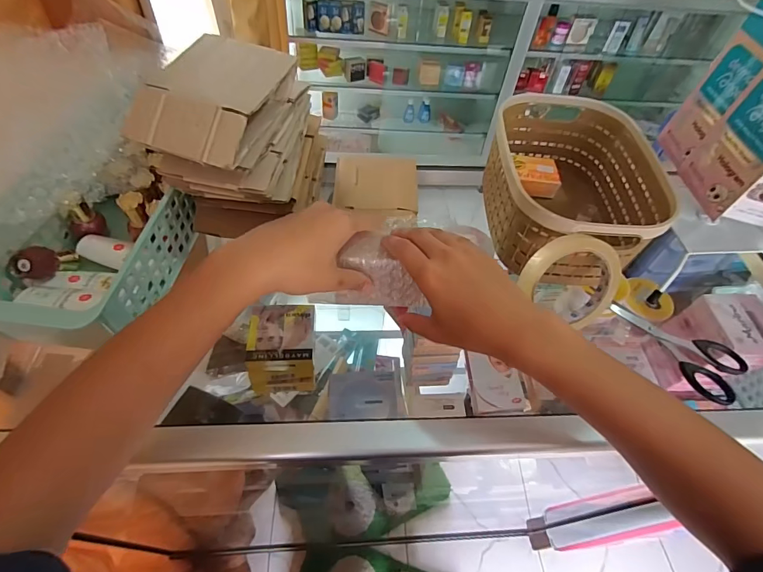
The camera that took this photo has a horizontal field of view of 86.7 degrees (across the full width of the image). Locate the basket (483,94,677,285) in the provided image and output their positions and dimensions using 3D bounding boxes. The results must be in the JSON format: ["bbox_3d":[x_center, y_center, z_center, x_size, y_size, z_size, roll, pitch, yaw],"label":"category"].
[{"bbox_3d":[0.202,-0.103,0.458,0.160,0.118,0.237,8,54,0],"label":"basket"}]

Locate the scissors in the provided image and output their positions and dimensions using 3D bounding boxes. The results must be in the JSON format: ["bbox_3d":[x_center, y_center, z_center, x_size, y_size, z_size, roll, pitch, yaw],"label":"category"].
[{"bbox_3d":[0.290,0.057,0.403,0.066,0.020,0.124,-36,65,-27],"label":"scissors"}]

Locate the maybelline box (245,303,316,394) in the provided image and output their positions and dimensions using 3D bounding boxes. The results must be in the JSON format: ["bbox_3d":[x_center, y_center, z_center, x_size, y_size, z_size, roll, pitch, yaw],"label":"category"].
[{"bbox_3d":[-0.136,0.090,0.564,0.084,0.079,0.100,0,54,-6],"label":"maybelline box"}]

